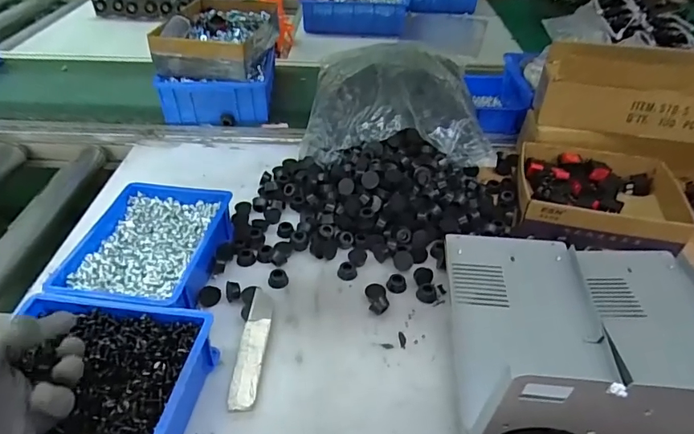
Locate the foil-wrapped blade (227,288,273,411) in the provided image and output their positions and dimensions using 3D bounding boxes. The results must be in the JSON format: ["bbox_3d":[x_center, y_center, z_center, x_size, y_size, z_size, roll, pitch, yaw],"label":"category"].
[{"bbox_3d":[-0.099,0.138,0.492,0.027,0.017,0.136,3,41,2],"label":"foil-wrapped blade"}]

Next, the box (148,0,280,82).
[{"bbox_3d":[-0.239,-0.347,0.878,0.189,0.063,0.249,4,41,3],"label":"box"}]

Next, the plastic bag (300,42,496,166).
[{"bbox_3d":[0.085,-0.203,0.798,0.280,0.106,0.315,4,41,3],"label":"plastic bag"}]

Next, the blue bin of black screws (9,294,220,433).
[{"bbox_3d":[-0.228,0.155,0.428,0.185,0.060,0.145,6,41,5],"label":"blue bin of black screws"}]

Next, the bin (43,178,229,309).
[{"bbox_3d":[-0.237,0.040,0.568,0.151,0.061,0.198,7,41,6],"label":"bin"}]

